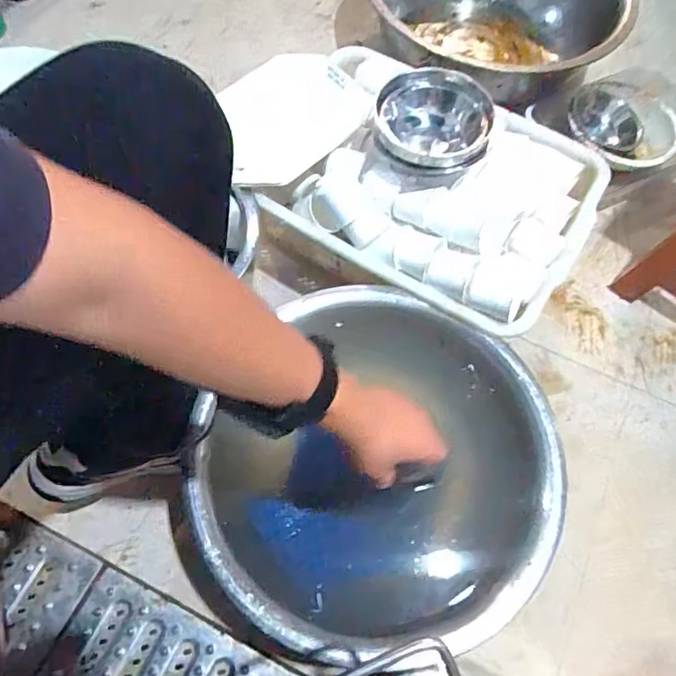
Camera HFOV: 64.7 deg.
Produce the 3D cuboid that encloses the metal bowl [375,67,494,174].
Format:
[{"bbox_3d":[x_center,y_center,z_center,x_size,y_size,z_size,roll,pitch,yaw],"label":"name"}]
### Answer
[{"bbox_3d":[0.133,-0.308,0.783,0.153,0.094,0.153,1,64,-3],"label":"metal bowl"}]

